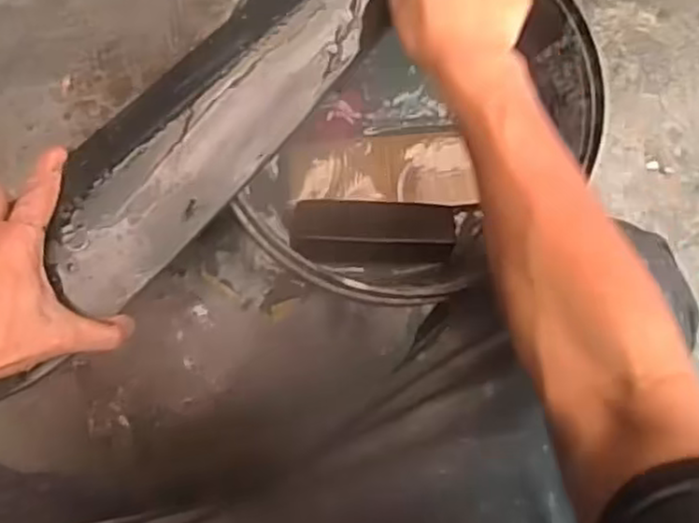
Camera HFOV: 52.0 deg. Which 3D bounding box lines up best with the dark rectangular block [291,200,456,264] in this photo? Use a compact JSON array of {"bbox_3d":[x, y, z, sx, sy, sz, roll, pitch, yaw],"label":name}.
[{"bbox_3d":[0.026,-0.029,0.713,0.163,0.022,0.060,-1,88,-8],"label":"dark rectangular block"}]

